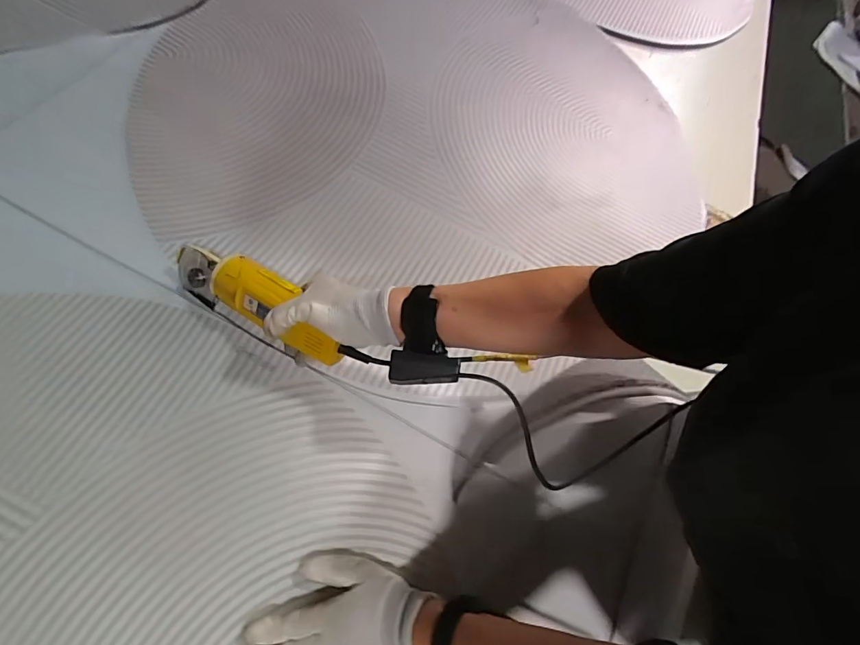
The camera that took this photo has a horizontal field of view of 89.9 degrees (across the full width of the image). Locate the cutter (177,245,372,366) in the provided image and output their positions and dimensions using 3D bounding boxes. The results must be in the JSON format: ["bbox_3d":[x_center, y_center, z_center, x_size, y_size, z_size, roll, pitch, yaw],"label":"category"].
[{"bbox_3d":[-0.201,-0.029,0.501,0.247,0.063,0.069,28,69,18],"label":"cutter"}]

